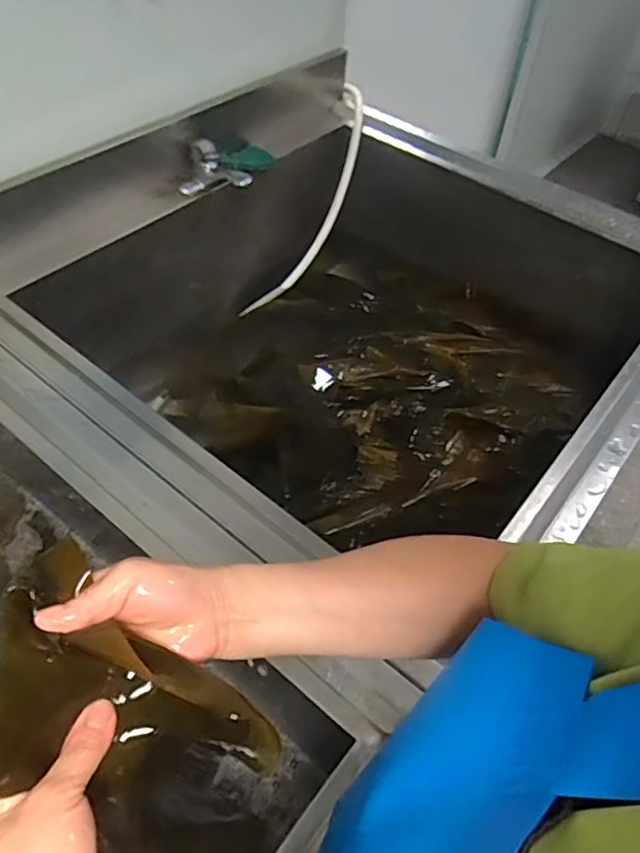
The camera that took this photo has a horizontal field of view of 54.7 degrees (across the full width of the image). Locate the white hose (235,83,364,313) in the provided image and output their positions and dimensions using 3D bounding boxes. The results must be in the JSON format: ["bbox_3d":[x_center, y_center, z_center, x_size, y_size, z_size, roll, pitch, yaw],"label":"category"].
[{"bbox_3d":[-0.018,-0.508,1.436,0.120,0.570,0.110,29,9,19],"label":"white hose"}]

